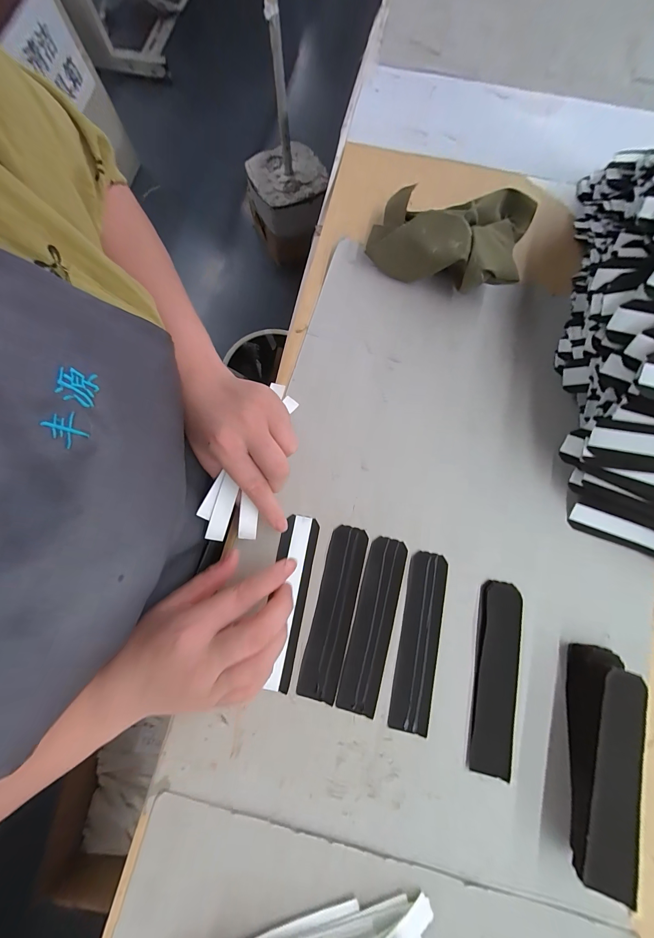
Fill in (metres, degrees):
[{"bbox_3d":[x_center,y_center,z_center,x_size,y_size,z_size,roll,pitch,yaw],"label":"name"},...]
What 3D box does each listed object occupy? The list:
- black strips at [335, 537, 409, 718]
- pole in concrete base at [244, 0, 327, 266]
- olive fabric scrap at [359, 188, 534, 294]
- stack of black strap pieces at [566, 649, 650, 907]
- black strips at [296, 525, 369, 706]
[{"bbox_3d":[0.040,0.131,0.276,0.033,0.005,0.138,14,78,3],"label":"black strips"},{"bbox_3d":[-0.127,-0.915,0.833,0.240,0.700,0.209,-7,78,-2],"label":"pole in concrete base"},{"bbox_3d":[0.119,-0.234,0.324,0.145,0.046,0.097,15,78,3],"label":"olive fabric scrap"},{"bbox_3d":[0.204,0.217,0.242,0.045,0.026,0.147,16,78,3],"label":"stack of black strap pieces"},{"bbox_3d":[0.007,0.121,0.278,0.033,0.005,0.139,13,78,3],"label":"black strips"}]

